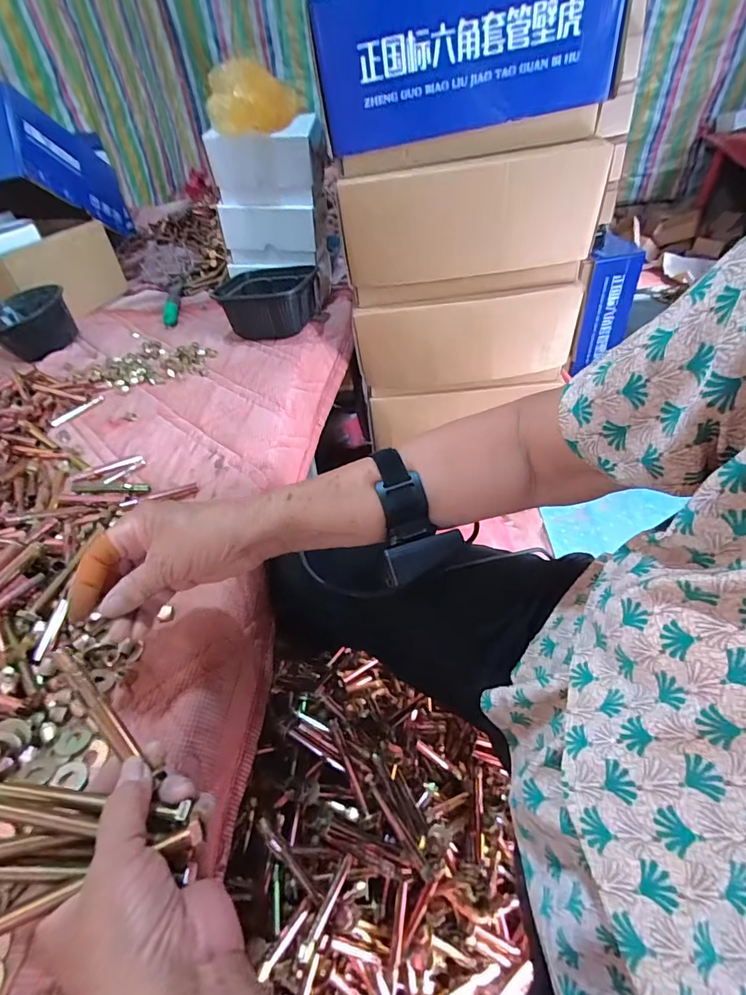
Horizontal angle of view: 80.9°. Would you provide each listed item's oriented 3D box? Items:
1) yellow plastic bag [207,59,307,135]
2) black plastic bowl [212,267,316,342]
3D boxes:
[{"bbox_3d":[-0.198,-0.663,0.726,0.136,0.081,0.144,-6,45,-2],"label":"yellow plastic bag"},{"bbox_3d":[-0.190,-0.353,0.805,0.163,0.093,0.170,-2,43,2],"label":"black plastic bowl"}]

